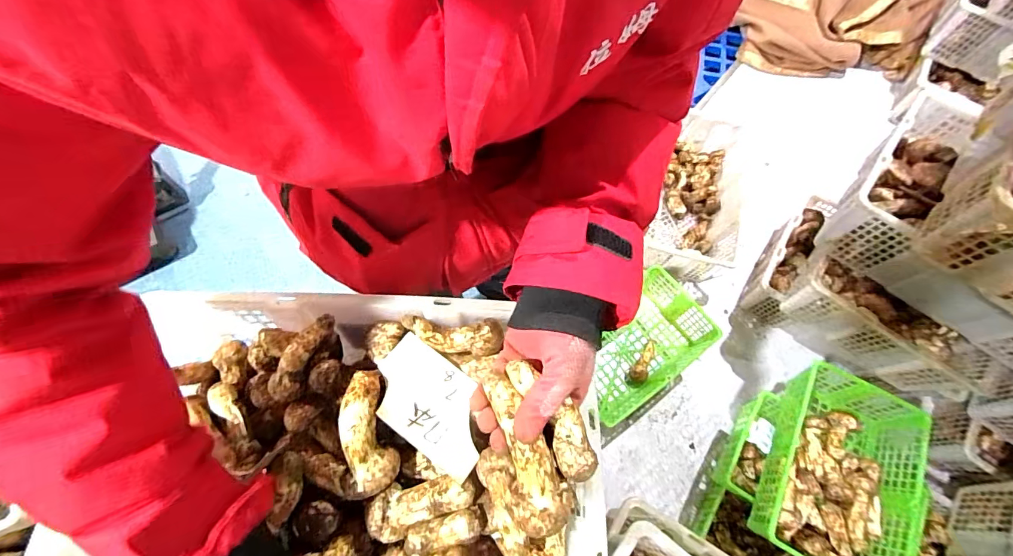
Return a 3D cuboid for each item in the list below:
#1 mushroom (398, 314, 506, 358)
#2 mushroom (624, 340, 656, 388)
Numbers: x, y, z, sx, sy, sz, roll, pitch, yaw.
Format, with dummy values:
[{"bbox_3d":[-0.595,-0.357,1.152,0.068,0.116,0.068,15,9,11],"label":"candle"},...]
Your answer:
[{"bbox_3d":[-0.056,0.060,0.439,0.100,0.030,0.037,2,66,-2],"label":"mushroom"},{"bbox_3d":[0.311,0.191,0.971,0.041,0.030,0.127,31,68,10],"label":"mushroom"}]

